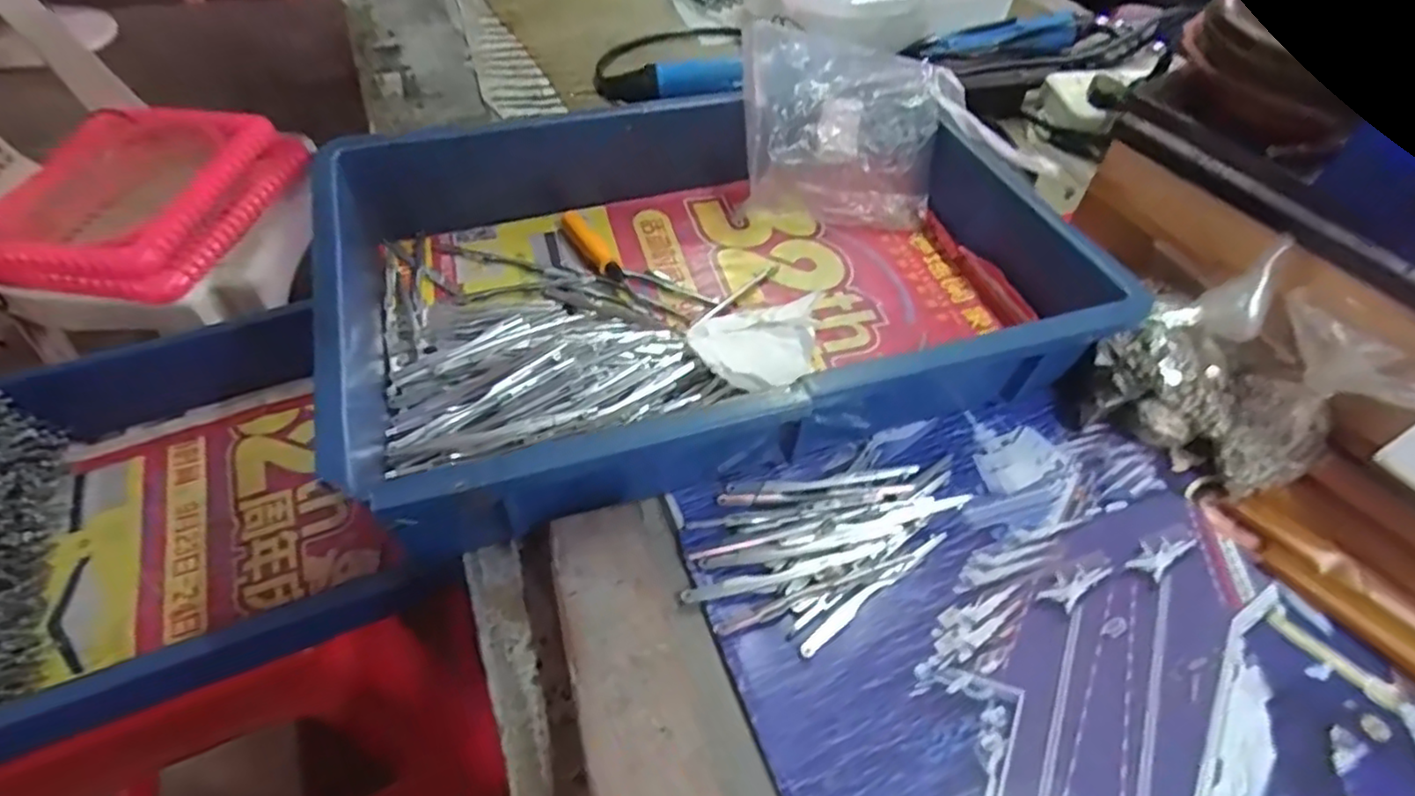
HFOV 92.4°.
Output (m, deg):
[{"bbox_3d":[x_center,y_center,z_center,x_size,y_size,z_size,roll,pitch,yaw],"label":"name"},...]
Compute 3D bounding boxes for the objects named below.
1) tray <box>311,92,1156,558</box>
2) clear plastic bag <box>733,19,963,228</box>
[{"bbox_3d":[-0.002,-0.085,0.432,0.433,0.079,0.297,-14,53,-15],"label":"tray"},{"bbox_3d":[0.104,-0.198,0.507,0.158,0.107,0.089,1,50,-3],"label":"clear plastic bag"}]

